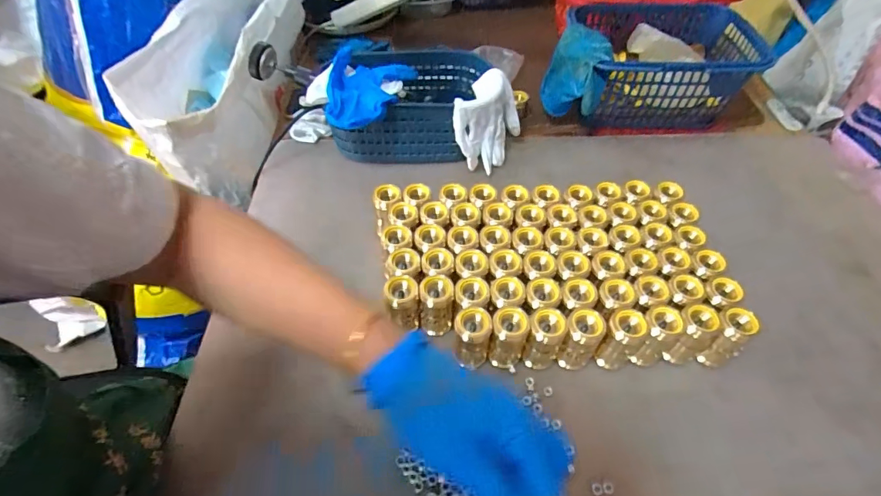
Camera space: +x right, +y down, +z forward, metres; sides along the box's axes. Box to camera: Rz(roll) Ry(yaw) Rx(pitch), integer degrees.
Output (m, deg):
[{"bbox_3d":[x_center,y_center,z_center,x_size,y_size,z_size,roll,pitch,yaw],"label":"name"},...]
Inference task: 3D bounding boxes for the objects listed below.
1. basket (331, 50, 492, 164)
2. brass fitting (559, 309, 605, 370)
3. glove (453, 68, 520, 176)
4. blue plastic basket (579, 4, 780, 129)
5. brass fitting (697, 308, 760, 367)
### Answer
[{"bbox_3d":[-0.039,-0.198,0.616,0.208,0.098,0.167,-3,51,-1],"label":"basket"},{"bbox_3d":[0.126,0.083,0.396,0.029,0.063,0.029,-1,51,1],"label":"brass fitting"},{"bbox_3d":[0.061,-0.162,0.572,0.071,0.091,0.110,16,54,14],"label":"glove"},{"bbox_3d":[0.316,-0.263,0.642,0.223,0.114,0.183,0,51,2],"label":"blue plastic basket"},{"bbox_3d":[0.258,0.080,0.395,0.026,0.056,0.028,-33,58,-22],"label":"brass fitting"}]

